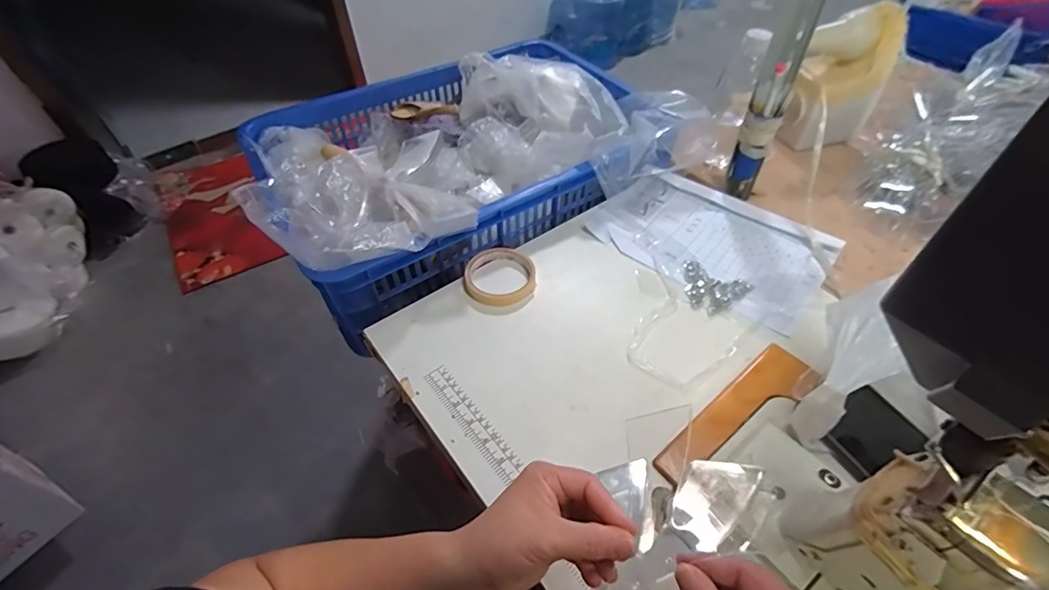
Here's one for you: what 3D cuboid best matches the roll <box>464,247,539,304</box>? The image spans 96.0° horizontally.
[{"bbox_3d":[-0.032,-0.025,0.604,0.090,0.014,0.084,-1,49,1],"label":"roll"}]

